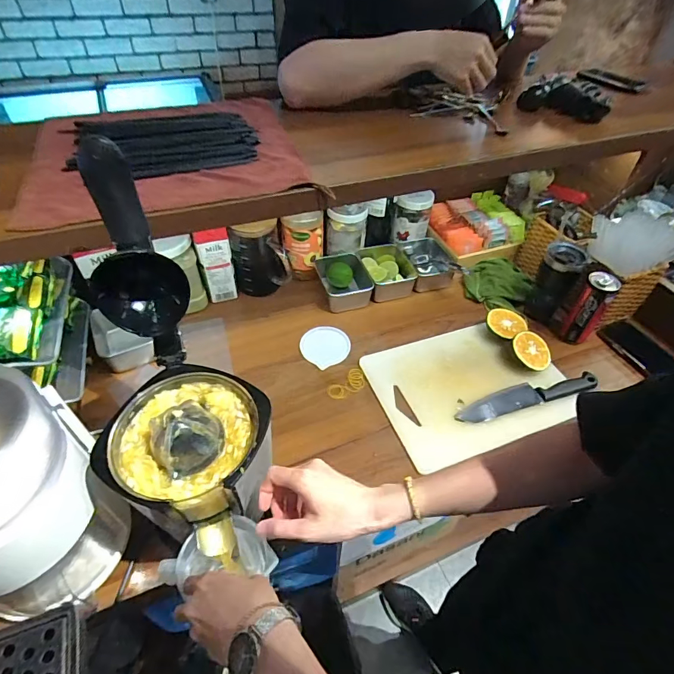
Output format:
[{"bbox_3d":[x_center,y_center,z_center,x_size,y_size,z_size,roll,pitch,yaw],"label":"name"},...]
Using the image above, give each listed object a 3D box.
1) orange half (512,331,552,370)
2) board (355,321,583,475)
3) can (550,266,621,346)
[{"bbox_3d":[0.369,0.029,0.777,0.074,0.031,0.068,4,68,-11],"label":"orange half"},{"bbox_3d":[0.233,0.082,0.744,0.316,0.023,0.252,-14,49,-15],"label":"board"},{"bbox_3d":[0.488,-0.060,0.803,0.069,0.159,0.067,1,47,-1],"label":"can"}]

